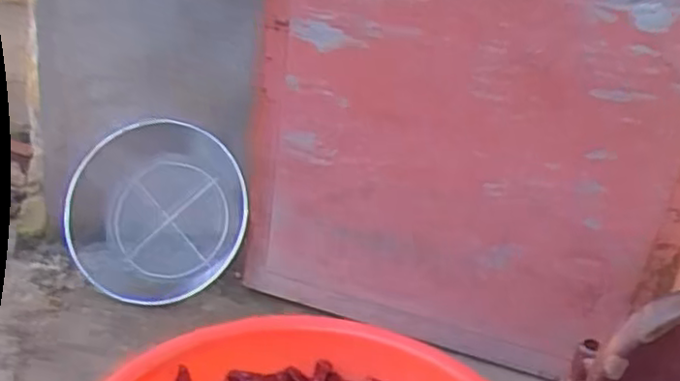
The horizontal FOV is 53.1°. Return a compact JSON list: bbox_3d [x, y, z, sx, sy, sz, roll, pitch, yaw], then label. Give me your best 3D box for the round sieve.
[{"bbox_3d":[-0.407,0.038,1.457,0.401,0.365,0.111,8,5,9],"label":"round sieve"}]

